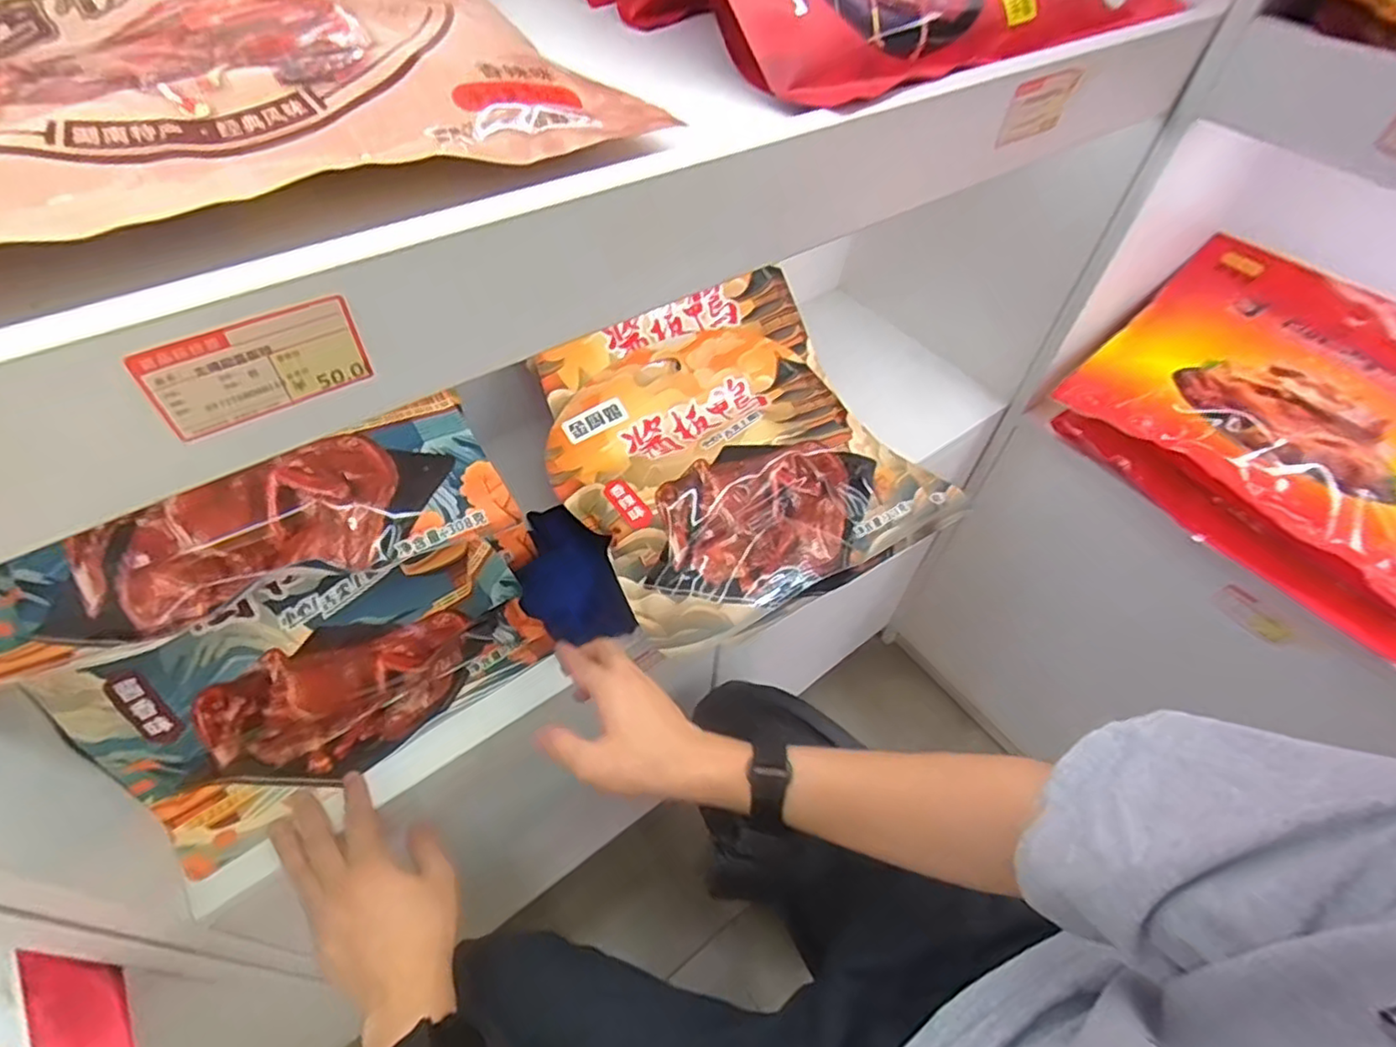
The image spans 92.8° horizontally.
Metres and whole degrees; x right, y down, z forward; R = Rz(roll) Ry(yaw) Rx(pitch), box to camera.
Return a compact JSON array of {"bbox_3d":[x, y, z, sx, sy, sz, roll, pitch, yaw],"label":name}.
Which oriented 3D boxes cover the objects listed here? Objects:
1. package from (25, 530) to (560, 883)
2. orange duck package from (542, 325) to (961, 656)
[{"bbox_3d":[-0.273,0.111,0.496,0.291,0.174,0.054,-31,41,-17],"label":"package"},{"bbox_3d":[0.041,-0.058,0.641,0.319,0.064,0.280,-26,57,-22],"label":"orange duck package"}]

